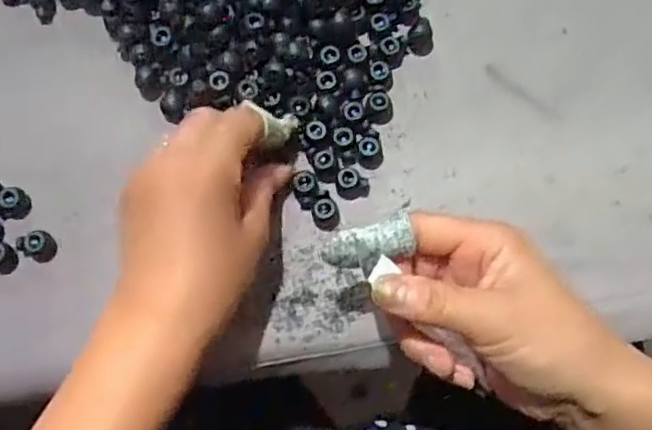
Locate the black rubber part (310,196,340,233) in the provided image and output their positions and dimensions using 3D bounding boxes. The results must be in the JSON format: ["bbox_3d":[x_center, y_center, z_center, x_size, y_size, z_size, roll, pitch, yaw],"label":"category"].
[{"bbox_3d":[0.000,-0.001,0.382,0.016,0.009,0.019,-12,76,-1],"label":"black rubber part"}]

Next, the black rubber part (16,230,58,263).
[{"bbox_3d":[-0.165,0.017,0.378,0.018,0.012,0.016,37,80,10],"label":"black rubber part"}]

